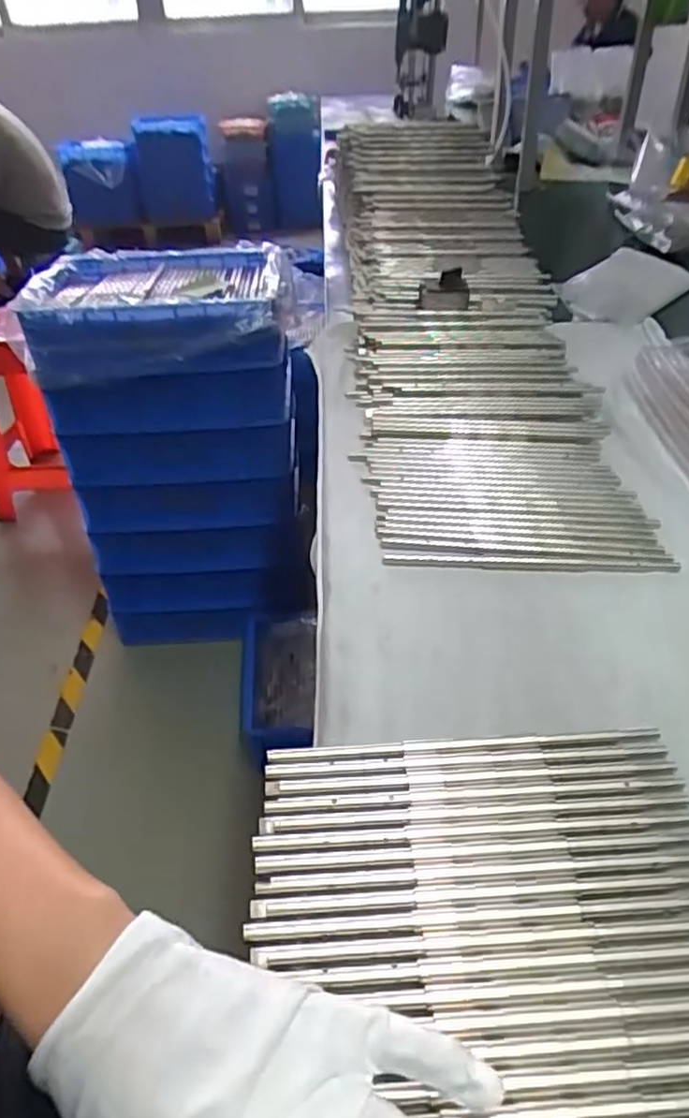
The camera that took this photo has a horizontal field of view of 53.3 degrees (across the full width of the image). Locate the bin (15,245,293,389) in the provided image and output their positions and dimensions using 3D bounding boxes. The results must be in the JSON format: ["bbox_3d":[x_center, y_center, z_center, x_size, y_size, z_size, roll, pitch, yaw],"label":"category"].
[{"bbox_3d":[-0.316,-0.433,1.213,0.438,0.120,0.348,-1,38,3],"label":"bin"}]

